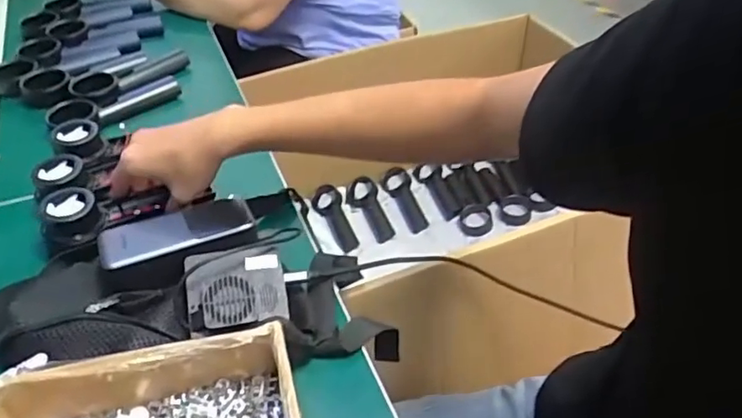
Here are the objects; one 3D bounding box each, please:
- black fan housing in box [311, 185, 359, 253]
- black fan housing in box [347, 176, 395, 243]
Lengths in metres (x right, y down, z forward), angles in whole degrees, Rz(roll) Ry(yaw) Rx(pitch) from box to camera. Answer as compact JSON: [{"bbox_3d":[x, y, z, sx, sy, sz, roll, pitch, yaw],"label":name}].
[{"bbox_3d":[-0.064,0.019,1.057,0.060,0.041,0.139,-17,45,-17],"label":"black fan housing in box"},{"bbox_3d":[-0.001,0.003,1.085,0.055,0.029,0.141,-19,63,-18],"label":"black fan housing in box"}]

